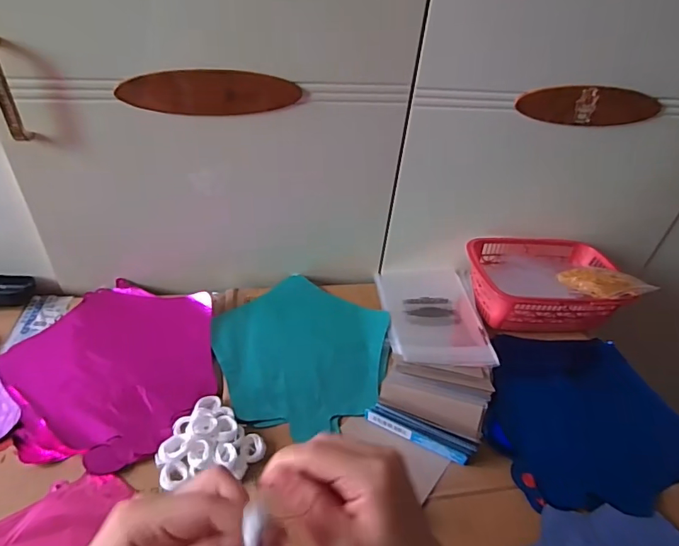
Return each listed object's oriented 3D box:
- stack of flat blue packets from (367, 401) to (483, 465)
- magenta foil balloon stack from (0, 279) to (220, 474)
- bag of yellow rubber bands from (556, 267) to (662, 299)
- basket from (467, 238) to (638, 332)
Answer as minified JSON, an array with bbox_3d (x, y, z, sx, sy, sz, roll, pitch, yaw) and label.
[{"bbox_3d":[0.084,0.170,0.500,0.116,0.027,0.019,19,41,17],"label":"stack of flat blue packets"},{"bbox_3d":[-0.258,0.101,0.560,0.226,0.017,0.263,-21,45,-29],"label":"magenta foil balloon stack"},{"bbox_3d":[0.353,0.016,0.638,0.114,0.026,0.051,11,35,40],"label":"bag of yellow rubber bands"},{"bbox_3d":[0.293,0.025,0.689,0.214,0.088,0.147,-3,41,-9],"label":"basket"}]

